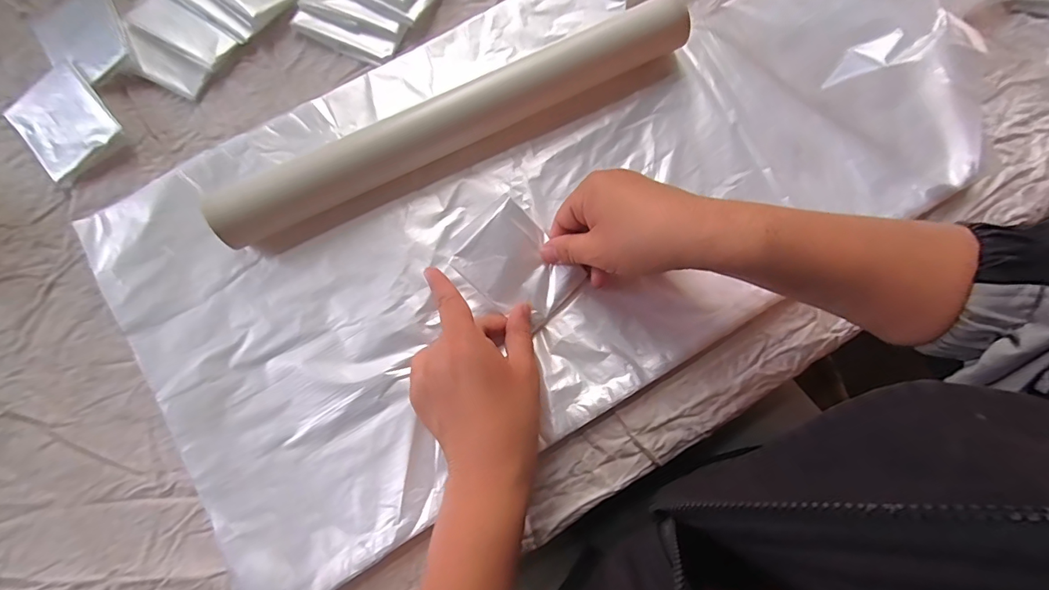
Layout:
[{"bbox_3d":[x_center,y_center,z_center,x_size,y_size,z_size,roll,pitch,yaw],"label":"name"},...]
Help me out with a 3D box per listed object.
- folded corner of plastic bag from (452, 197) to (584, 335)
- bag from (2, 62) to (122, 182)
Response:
[{"bbox_3d":[-0.004,-0.019,0.315,0.078,0.005,0.062,44,83,-9],"label":"folded corner of plastic bag"},{"bbox_3d":[-0.355,-0.134,0.344,0.065,0.015,0.080,-40,82,-7],"label":"bag"}]

